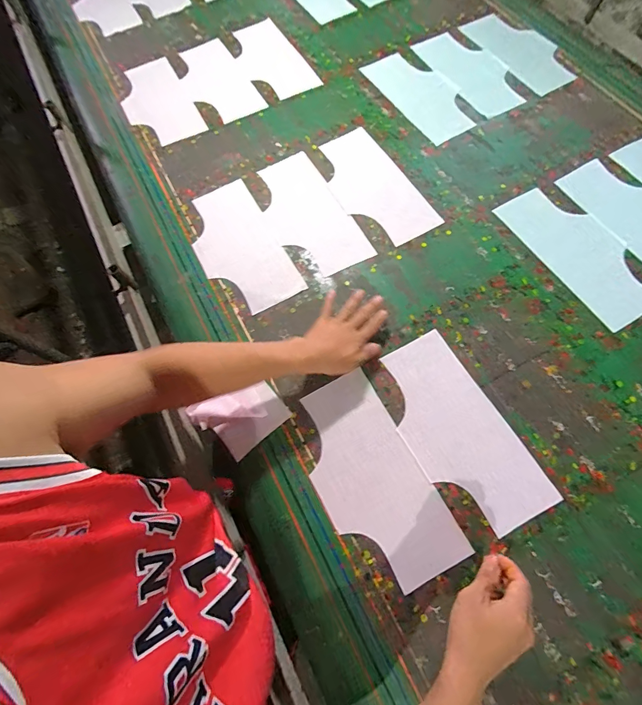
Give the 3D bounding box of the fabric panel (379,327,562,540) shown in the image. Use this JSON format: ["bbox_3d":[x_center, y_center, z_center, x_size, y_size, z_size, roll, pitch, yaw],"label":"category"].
[{"bbox_3d":[0.207,0.119,0.549,0.150,0.008,0.304,-26,69,-10],"label":"fabric panel"}]

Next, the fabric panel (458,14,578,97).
[{"bbox_3d":[0.492,-0.753,0.872,0.158,0.009,0.315,-24,66,-7],"label":"fabric panel"}]

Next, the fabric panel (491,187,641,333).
[{"bbox_3d":[0.480,-0.193,0.654,0.148,0.006,0.303,-28,70,-10],"label":"fabric panel"}]

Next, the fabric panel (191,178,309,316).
[{"bbox_3d":[-0.165,-0.212,0.686,0.150,0.010,0.303,-27,65,-6],"label":"fabric panel"}]

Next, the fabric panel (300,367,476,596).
[{"bbox_3d":[0.072,0.186,0.528,0.151,0.007,0.302,-28,71,-8],"label":"fabric panel"}]

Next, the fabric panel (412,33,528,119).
[{"bbox_3d":[0.357,-0.681,0.850,0.135,0.006,0.322,-23,64,-3],"label":"fabric panel"}]

